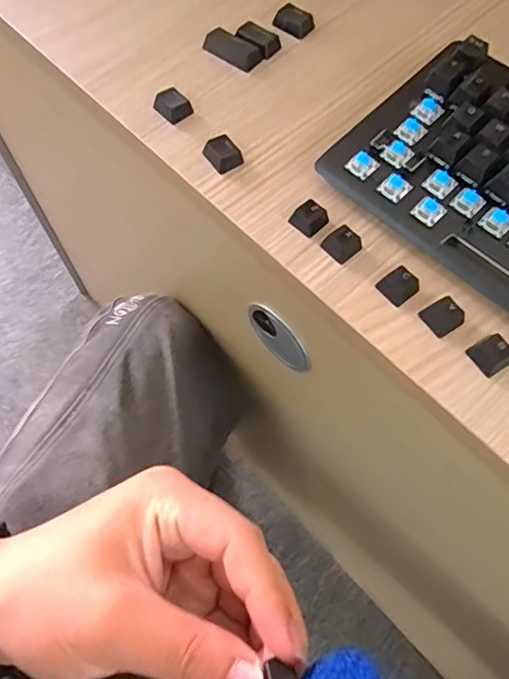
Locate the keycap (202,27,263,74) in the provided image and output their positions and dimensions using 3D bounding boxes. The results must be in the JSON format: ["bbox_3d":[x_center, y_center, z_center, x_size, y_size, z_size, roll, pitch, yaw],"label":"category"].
[{"bbox_3d":[-0.015,-0.202,0.371,0.042,0.007,0.020,36,71,15],"label":"keycap"}]

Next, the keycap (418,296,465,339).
[{"bbox_3d":[0.099,-0.012,0.277,0.017,0.009,0.017,-30,69,-12],"label":"keycap"}]

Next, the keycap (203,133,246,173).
[{"bbox_3d":[-0.019,-0.114,0.328,0.019,0.009,0.022,-29,69,-12],"label":"keycap"}]

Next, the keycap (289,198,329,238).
[{"bbox_3d":[0.032,-0.070,0.306,0.019,0.007,0.017,-41,72,-16],"label":"keycap"}]

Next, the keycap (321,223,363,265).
[{"bbox_3d":[0.050,-0.054,0.298,0.018,0.007,0.018,41,72,17],"label":"keycap"}]

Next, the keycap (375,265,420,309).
[{"bbox_3d":[0.078,-0.029,0.286,0.019,0.009,0.017,-37,71,-15],"label":"keycap"}]

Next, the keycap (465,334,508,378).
[{"bbox_3d":[0.120,0.007,0.268,0.017,0.008,0.017,-31,69,-13],"label":"keycap"}]

